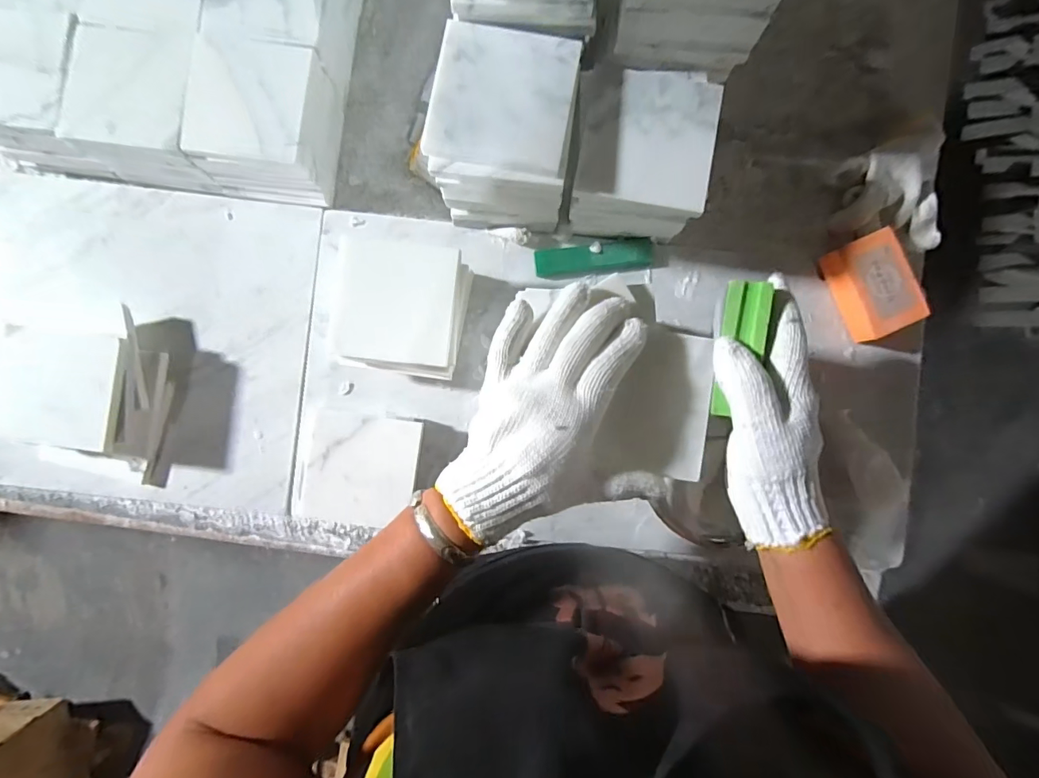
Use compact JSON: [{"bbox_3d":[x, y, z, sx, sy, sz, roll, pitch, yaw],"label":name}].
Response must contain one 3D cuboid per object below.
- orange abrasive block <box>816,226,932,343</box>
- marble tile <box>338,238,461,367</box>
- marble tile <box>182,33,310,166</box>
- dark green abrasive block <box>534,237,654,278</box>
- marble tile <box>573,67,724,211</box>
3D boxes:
[{"bbox_3d":[0.345,-0.101,0.451,0.060,0.033,0.092,-22,91,-3],"label":"orange abrasive block"},{"bbox_3d":[-0.103,-0.073,0.392,0.095,0.010,0.099,6,89,-3],"label":"marble tile"},{"bbox_3d":[-0.229,-0.245,0.391,0.094,0.015,0.096,6,89,-3],"label":"marble tile"},{"bbox_3d":[0.074,-0.129,0.454,0.115,0.008,0.029,-7,90,-3],"label":"dark green abrasive block"},{"bbox_3d":[0.098,-0.196,0.357,0.102,0.013,0.108,7,89,-3],"label":"marble tile"}]

